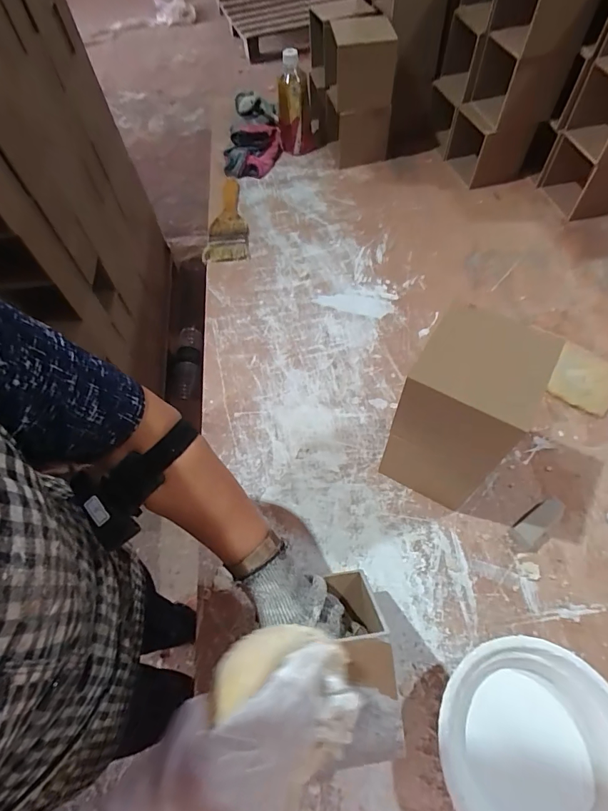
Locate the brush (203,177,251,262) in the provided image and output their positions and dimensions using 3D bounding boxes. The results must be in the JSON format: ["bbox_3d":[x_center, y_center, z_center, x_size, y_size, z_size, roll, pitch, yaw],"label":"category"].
[{"bbox_3d":[-0.158,-0.388,0.855,0.084,0.015,0.275,-7,59,0],"label":"brush"}]

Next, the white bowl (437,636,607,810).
[{"bbox_3d":[0.209,0.314,0.385,0.169,0.059,0.169,-2,59,3],"label":"white bowl"}]

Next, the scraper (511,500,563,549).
[{"bbox_3d":[0.282,0.139,0.503,0.062,0.024,0.029,-34,63,-16],"label":"scraper"}]

